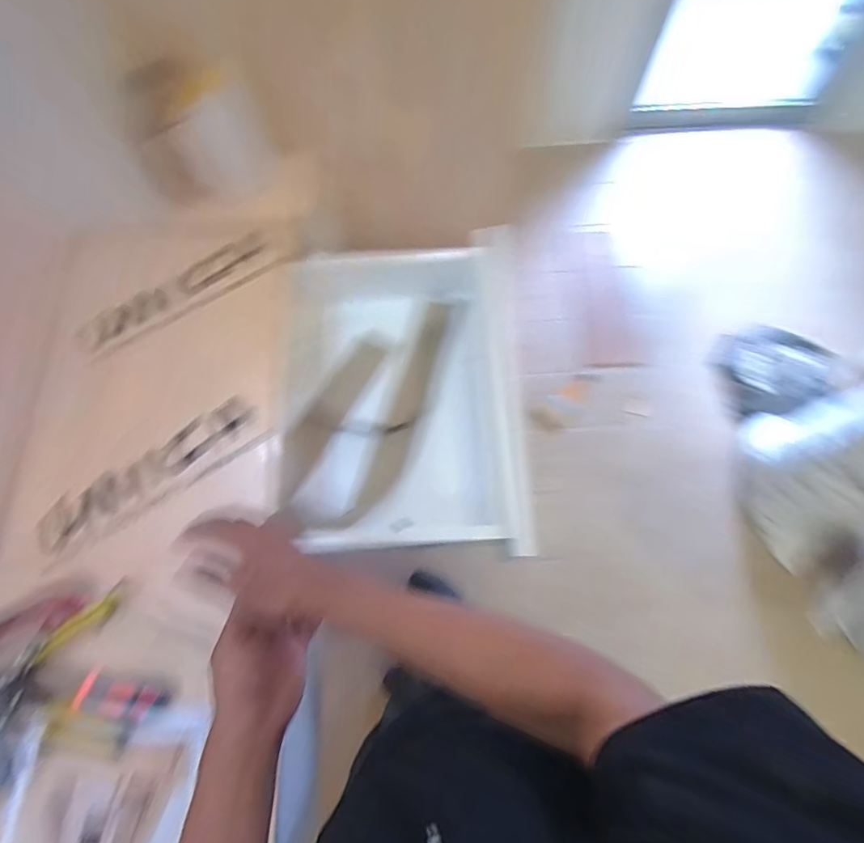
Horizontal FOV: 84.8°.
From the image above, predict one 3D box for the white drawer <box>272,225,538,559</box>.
[{"bbox_3d":[-0.064,-0.053,0.822,0.404,0.157,0.540,-1,70,0],"label":"white drawer"}]

